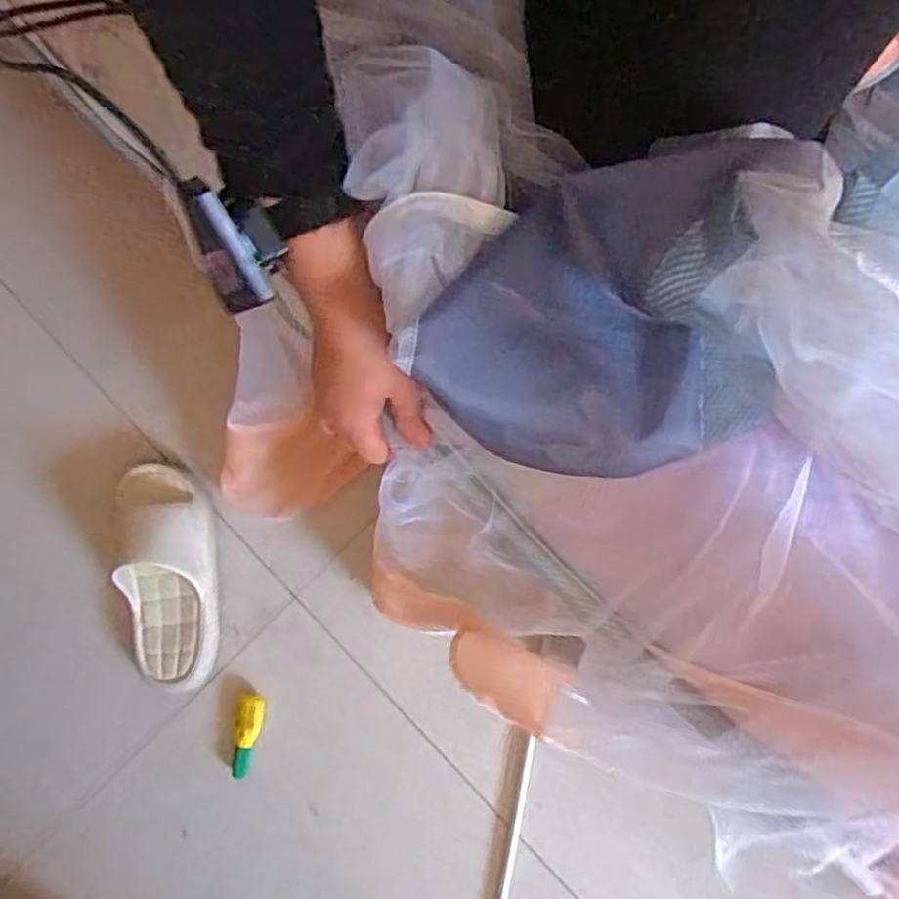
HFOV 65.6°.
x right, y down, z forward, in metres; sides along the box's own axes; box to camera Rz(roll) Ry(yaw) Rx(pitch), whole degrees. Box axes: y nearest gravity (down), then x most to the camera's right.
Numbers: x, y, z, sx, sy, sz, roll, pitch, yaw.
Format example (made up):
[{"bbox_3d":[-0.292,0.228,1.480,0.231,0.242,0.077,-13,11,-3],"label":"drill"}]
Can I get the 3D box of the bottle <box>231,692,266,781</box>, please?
[{"bbox_3d":[-0.249,0.350,0.856,0.033,0.022,0.098,11,80,3],"label":"bottle"}]

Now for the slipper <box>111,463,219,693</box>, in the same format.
[{"bbox_3d":[-0.351,0.154,0.866,0.116,0.067,0.281,-6,80,0],"label":"slipper"}]

